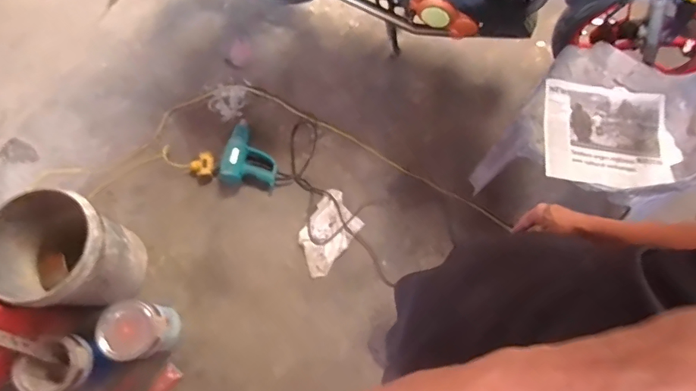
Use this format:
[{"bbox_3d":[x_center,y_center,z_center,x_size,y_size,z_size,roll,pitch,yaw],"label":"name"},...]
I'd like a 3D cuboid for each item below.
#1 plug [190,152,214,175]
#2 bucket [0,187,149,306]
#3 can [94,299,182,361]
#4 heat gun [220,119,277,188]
[{"bbox_3d":[-0.502,-0.108,1.587,0.084,0.034,0.079,0,75,0],"label":"plug"},{"bbox_3d":[-0.821,0.174,1.360,0.326,0.339,0.301,-2,73,-1],"label":"bucket"},{"bbox_3d":[-0.611,0.393,1.351,0.160,0.225,0.157,0,75,0],"label":"can"},{"bbox_3d":[-0.333,-0.146,1.578,0.185,0.061,0.238,8,75,2],"label":"heat gun"}]

